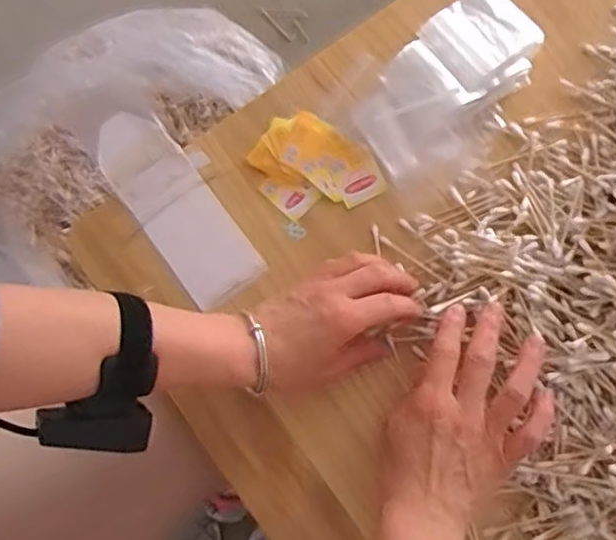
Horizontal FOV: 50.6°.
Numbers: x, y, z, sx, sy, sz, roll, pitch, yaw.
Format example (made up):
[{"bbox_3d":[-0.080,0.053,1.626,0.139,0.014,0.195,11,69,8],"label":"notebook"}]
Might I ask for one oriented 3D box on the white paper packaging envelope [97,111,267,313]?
[{"bbox_3d":[-0.103,-0.052,0.518,0.068,0.011,0.167,-37,83,-2],"label":"white paper packaging envelope"}]

